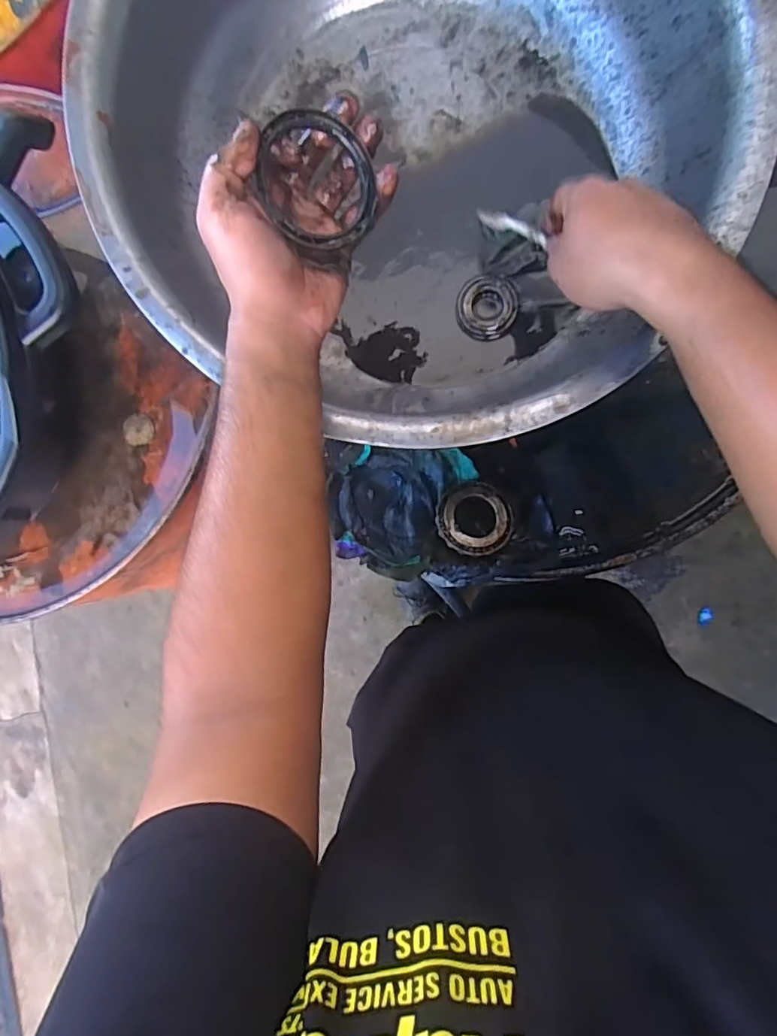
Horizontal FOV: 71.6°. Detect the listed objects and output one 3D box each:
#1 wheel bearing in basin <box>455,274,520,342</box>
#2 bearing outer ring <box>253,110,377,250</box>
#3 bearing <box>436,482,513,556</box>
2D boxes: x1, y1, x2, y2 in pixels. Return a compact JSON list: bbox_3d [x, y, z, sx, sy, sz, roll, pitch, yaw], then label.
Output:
[{"bbox_3d":[0.094,-0.202,0.515,0.058,0.010,0.059,0,89,7],"label":"wheel bearing in basin"},{"bbox_3d":[-0.048,-0.213,0.347,0.073,0.018,0.078,-3,99,-22],"label":"bearing outer ring"},{"bbox_3d":[0.080,0.000,0.494,0.068,0.012,0.069,2,69,-6],"label":"bearing"}]

